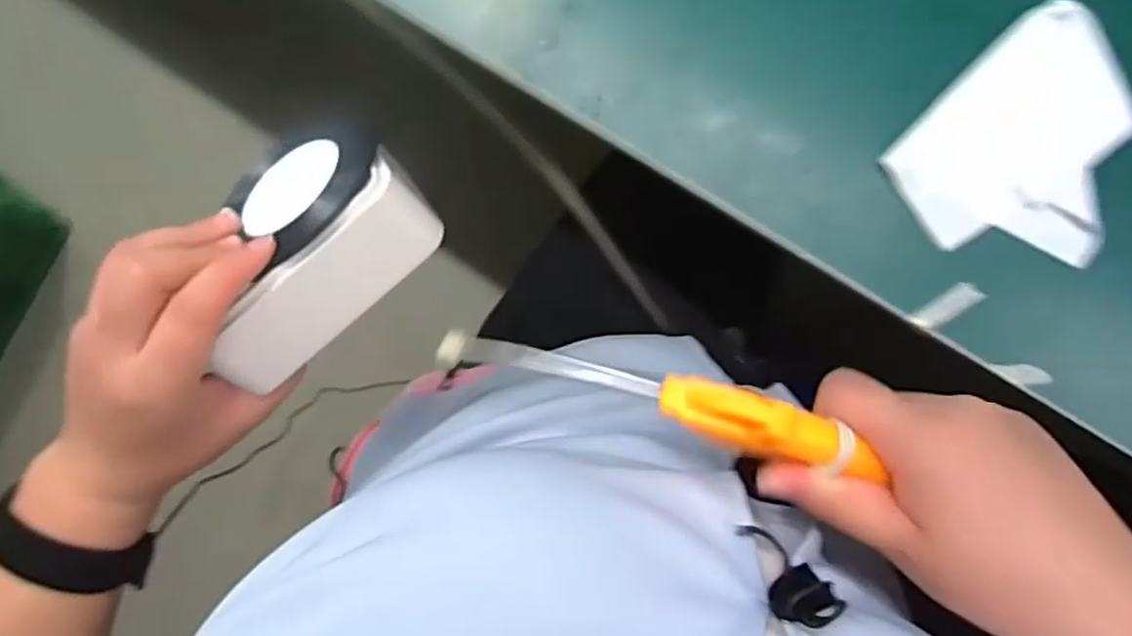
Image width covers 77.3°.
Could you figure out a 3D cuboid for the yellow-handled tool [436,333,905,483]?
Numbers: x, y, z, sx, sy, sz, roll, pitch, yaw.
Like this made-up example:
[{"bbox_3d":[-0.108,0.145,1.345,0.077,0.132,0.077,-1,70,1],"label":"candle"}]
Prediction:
[{"bbox_3d":[0.035,0.030,0.279,0.176,0.021,0.022,14,92,9],"label":"yellow-handled tool"}]

